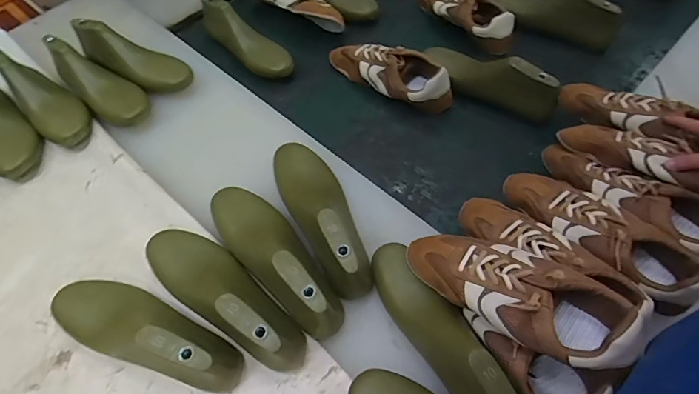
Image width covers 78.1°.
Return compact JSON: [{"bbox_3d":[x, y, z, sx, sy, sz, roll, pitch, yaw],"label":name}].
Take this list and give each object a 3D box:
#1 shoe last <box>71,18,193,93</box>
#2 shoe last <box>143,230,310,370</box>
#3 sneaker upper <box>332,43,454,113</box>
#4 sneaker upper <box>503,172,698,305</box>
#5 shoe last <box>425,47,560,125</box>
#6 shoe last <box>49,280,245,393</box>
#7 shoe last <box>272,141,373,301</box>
[{"bbox_3d":[-0.411,-0.266,0.814,0.239,0.073,0.086,25,61,3],"label":"shoe last"},{"bbox_3d":[-0.164,0.114,0.548,0.269,0.094,0.088,30,66,21],"label":"shoe last"},{"bbox_3d":[0.074,-0.245,0.820,0.262,0.071,0.086,32,67,22],"label":"sneaker upper"},{"bbox_3d":[0.326,0.040,0.570,0.094,0.076,0.253,-40,63,-17],"label":"sneaker upper"},{"bbox_3d":[0.259,-0.228,0.790,0.263,0.084,0.070,34,67,23],"label":"shoe last"},{"bbox_3d":[-0.253,0.161,0.529,0.261,0.104,0.083,17,62,15],"label":"shoe last"},{"bbox_3d":[-0.047,0.008,0.605,0.095,0.087,0.273,-22,59,-8],"label":"shoe last"}]

